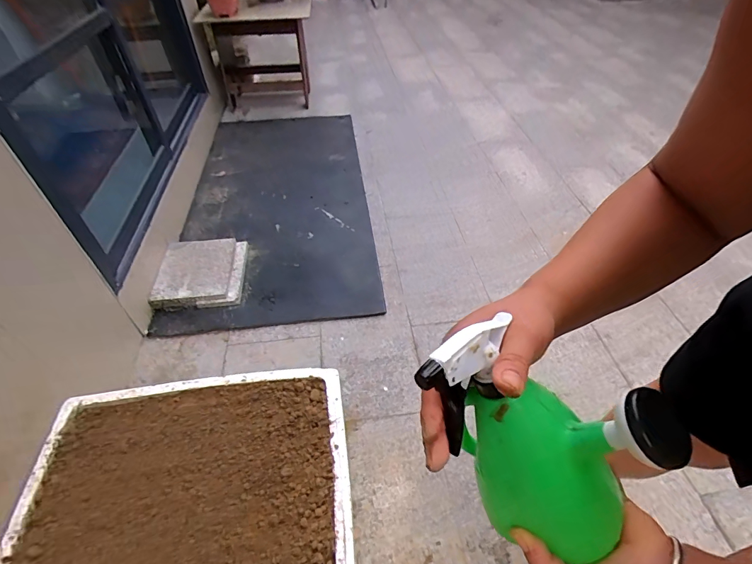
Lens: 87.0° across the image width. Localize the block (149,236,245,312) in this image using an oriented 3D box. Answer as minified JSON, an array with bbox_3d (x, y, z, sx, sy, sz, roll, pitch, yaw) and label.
[{"bbox_3d":[-0.647,-0.045,1.474,0.302,0.059,0.336,-8,46,-6],"label":"block"}]

